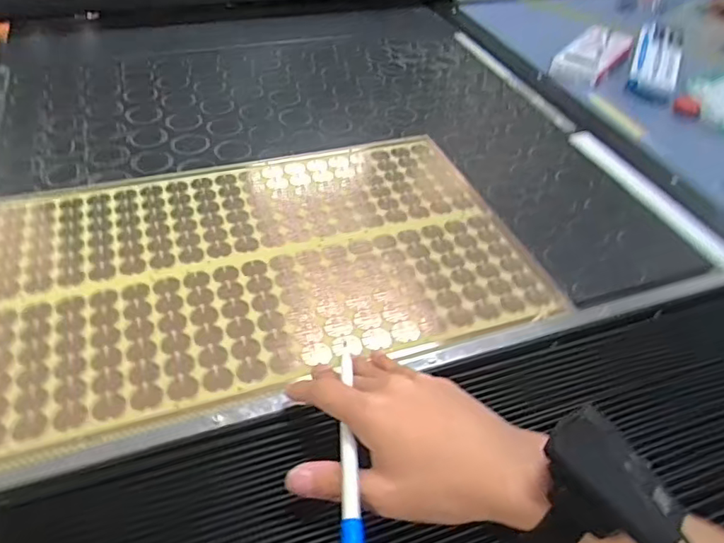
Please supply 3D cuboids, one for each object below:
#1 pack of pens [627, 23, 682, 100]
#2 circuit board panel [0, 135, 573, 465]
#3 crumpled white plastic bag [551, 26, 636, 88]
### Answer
[{"bbox_3d":[0.441,-0.318,0.843,0.062,0.035,0.149,15,64,11],"label":"pack of pens"},{"bbox_3d":[-0.092,-0.016,0.517,0.466,0.006,0.293,-12,47,-15],"label":"circuit board panel"},{"bbox_3d":[0.345,-0.325,0.845,0.082,0.032,0.170,32,51,25],"label":"crumpled white plastic bag"}]

